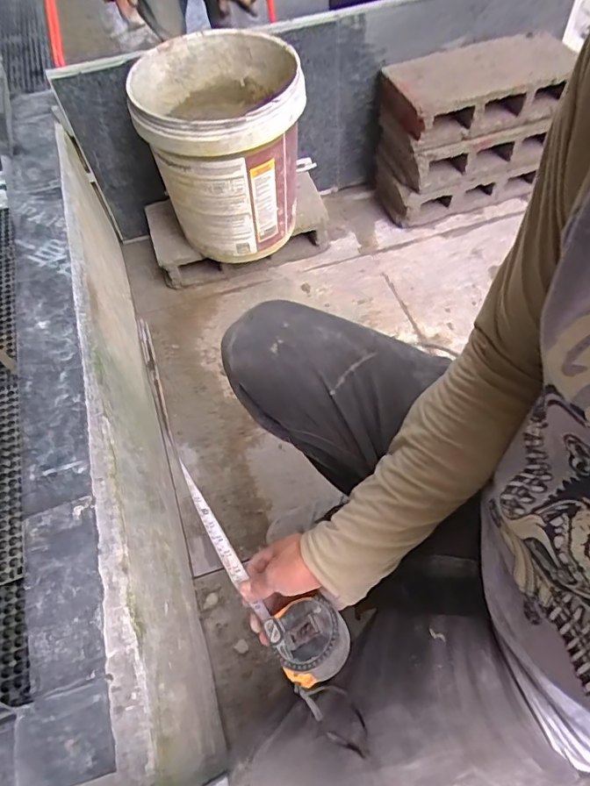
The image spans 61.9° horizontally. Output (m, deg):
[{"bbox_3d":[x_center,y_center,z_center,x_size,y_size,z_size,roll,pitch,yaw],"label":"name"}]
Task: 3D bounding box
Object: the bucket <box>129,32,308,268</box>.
[{"bbox_3d":[-0.129,-0.473,0.971,0.280,0.317,0.303,-2,58,4],"label":"bucket"}]

